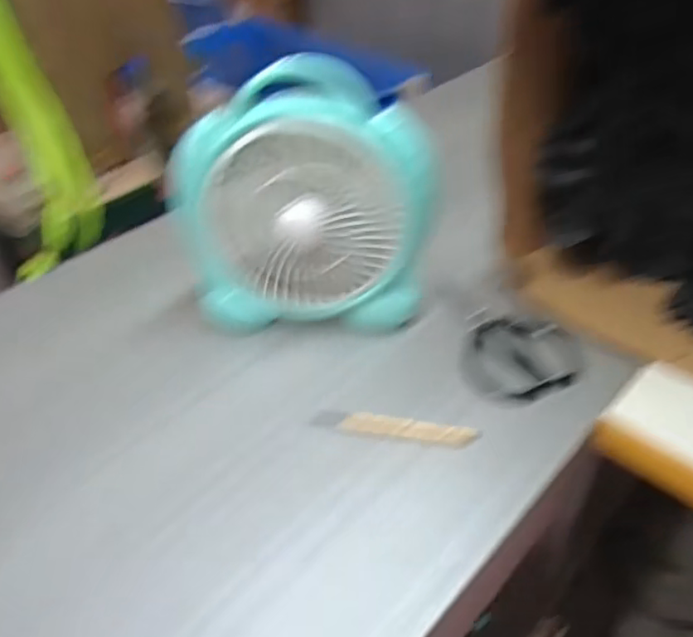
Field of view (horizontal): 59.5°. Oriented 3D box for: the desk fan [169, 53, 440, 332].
[{"bbox_3d":[-0.041,-0.106,0.587,0.244,0.257,0.077,-3,41,0],"label":"desk fan"}]

